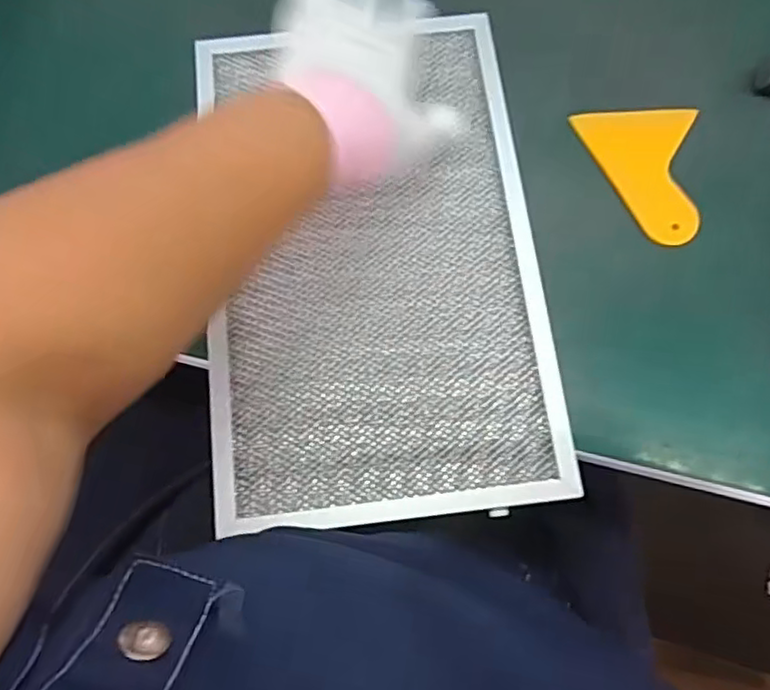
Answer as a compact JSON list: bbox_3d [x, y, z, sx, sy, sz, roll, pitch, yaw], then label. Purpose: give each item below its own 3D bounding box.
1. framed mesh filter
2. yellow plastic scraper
[{"bbox_3d":[-0.009,-0.061,0.420,0.206,0.015,0.328,-6,75,-3],"label":"framed mesh filter"},{"bbox_3d":[0.184,-0.124,0.446,0.072,0.007,0.109,-29,77,-9],"label":"yellow plastic scraper"}]

